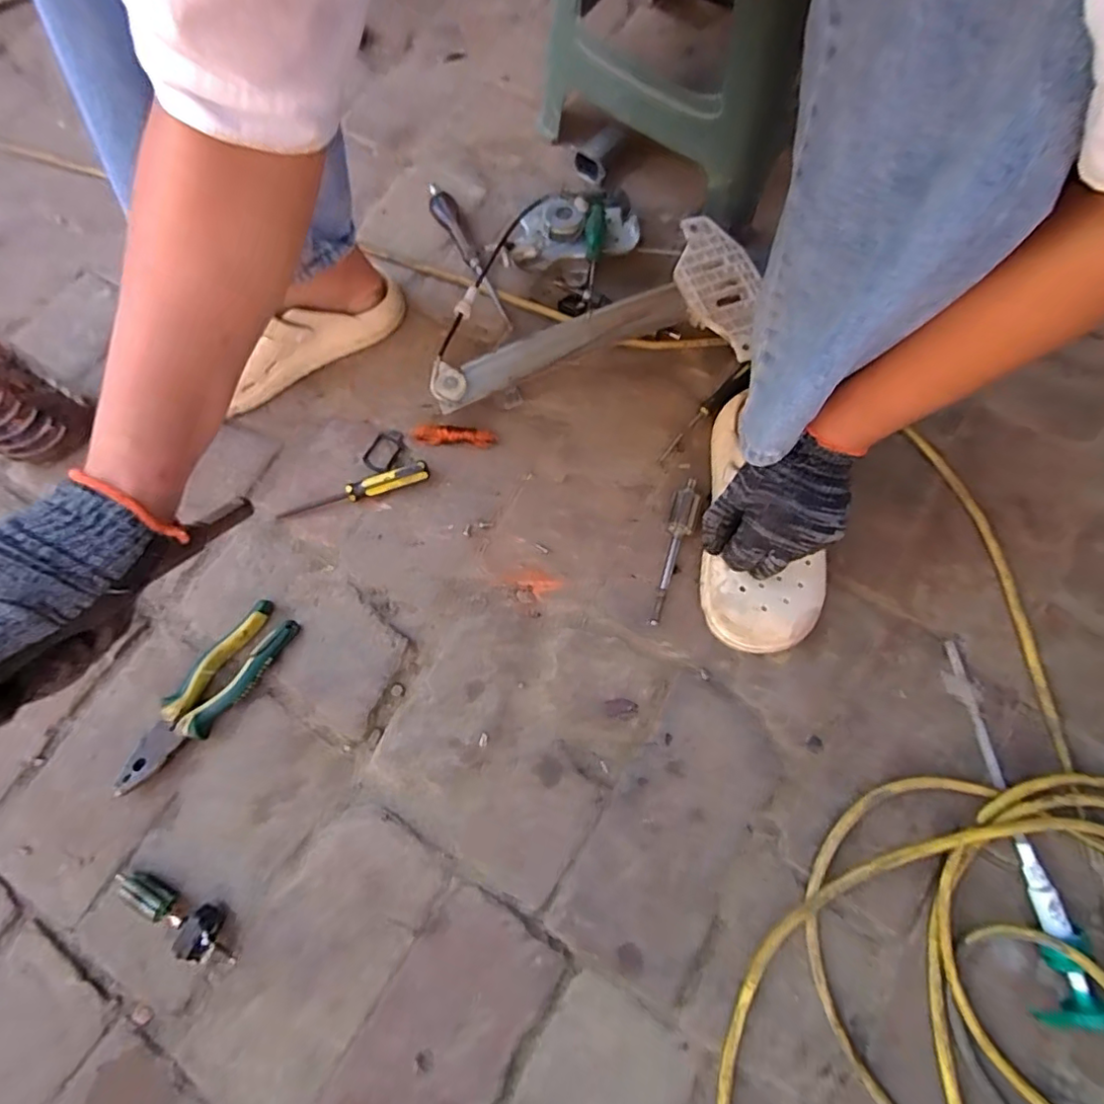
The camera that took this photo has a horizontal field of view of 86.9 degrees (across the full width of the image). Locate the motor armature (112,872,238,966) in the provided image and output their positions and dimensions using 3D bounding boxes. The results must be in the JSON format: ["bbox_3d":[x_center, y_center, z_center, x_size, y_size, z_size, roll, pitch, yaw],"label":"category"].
[{"bbox_3d":[-0.310,0.298,0.473,0.116,0.029,0.031,18,76,6],"label":"motor armature"}]

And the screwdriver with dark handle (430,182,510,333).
[{"bbox_3d":[-0.099,-0.339,0.666,0.029,0.022,0.210,-22,75,-5],"label":"screwdriver with dark handle"}]

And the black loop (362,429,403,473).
[{"bbox_3d":[-0.176,-0.106,0.606,0.032,0.004,0.048,23,77,8],"label":"black loop"}]

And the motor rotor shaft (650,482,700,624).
[{"bbox_3d":[0.114,-0.002,0.552,0.026,0.018,0.148,16,76,6],"label":"motor rotor shaft"}]

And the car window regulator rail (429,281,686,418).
[{"bbox_3d":[0.004,-0.213,0.614,0.272,0.040,0.056,-22,75,-5],"label":"car window regulator rail"}]

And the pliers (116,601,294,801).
[{"bbox_3d":[-0.315,0.130,0.526,0.054,0.021,0.188,34,78,10],"label":"pliers"}]

